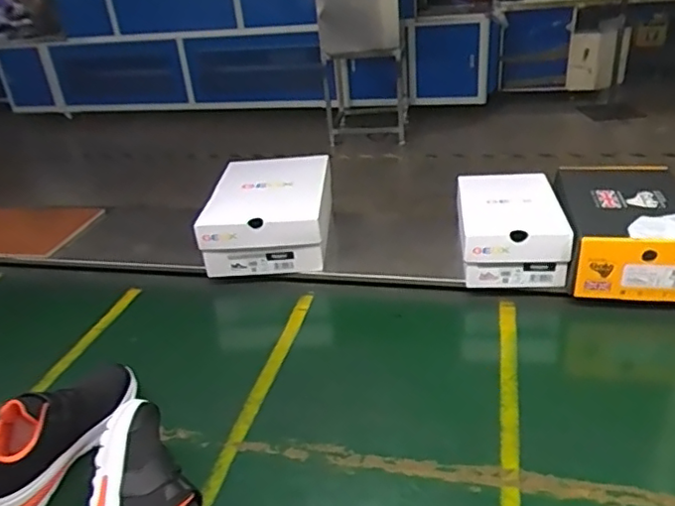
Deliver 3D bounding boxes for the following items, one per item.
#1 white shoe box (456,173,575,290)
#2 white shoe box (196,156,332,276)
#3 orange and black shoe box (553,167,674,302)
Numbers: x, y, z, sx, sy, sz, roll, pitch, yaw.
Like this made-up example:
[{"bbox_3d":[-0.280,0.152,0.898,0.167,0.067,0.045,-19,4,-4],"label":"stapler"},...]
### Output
[{"bbox_3d":[0.310,-0.052,1.061,0.173,0.105,0.267,-2,29,11],"label":"white shoe box"},{"bbox_3d":[-0.135,-0.082,1.195,0.241,0.124,0.298,-6,29,4],"label":"white shoe box"},{"bbox_3d":[0.500,-0.047,1.018,0.204,0.108,0.305,-1,30,12],"label":"orange and black shoe box"}]

